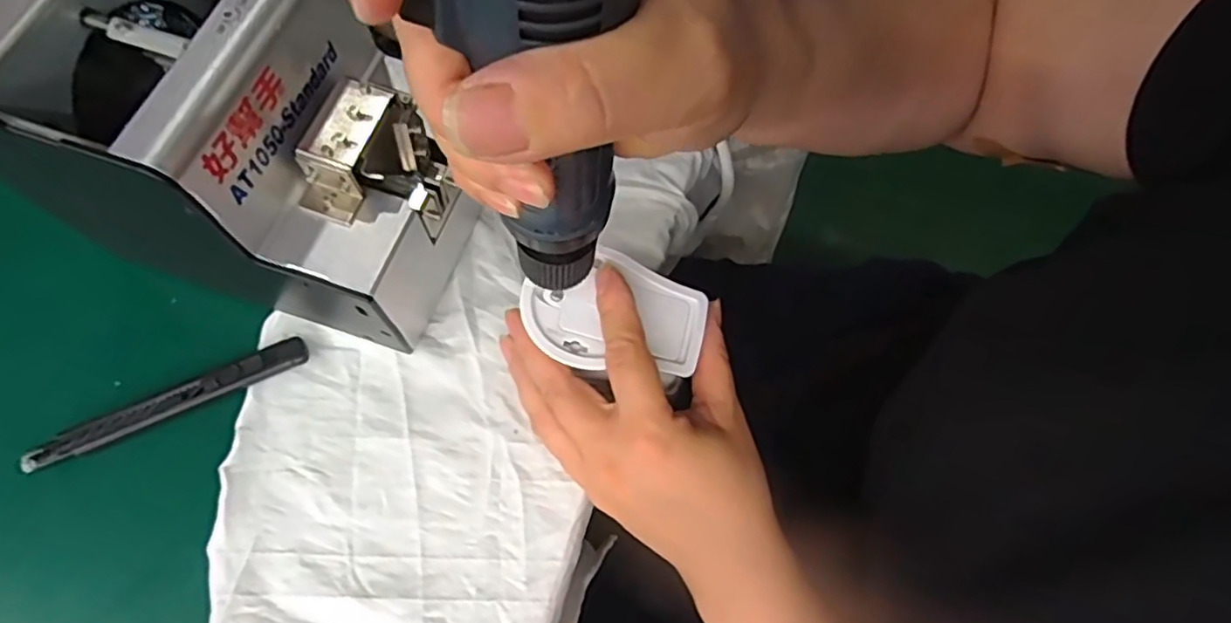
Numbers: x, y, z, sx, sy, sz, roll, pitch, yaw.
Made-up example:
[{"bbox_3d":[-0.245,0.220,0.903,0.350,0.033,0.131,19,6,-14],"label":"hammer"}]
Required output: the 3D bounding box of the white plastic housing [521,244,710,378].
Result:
[{"bbox_3d":[0.000,0.001,0.318,0.085,0.013,0.060,17,69,4],"label":"white plastic housing"}]

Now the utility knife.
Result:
[{"bbox_3d":[-0.228,0.046,0.338,0.139,0.011,0.018,-23,72,-11],"label":"utility knife"}]

